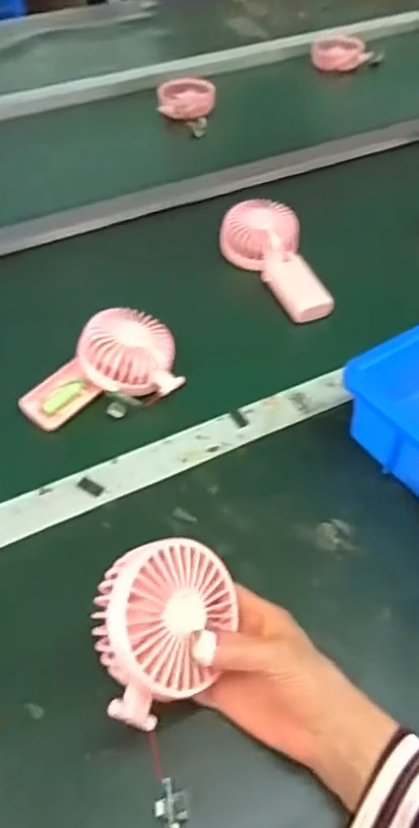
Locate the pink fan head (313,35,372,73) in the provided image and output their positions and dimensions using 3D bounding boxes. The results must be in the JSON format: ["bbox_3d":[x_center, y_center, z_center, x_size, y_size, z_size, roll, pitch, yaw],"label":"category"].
[{"bbox_3d":[0.241,-0.660,1.165,0.106,0.034,0.100,6,49,6],"label":"pink fan head"}]

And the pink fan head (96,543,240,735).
[{"bbox_3d":[-0.027,0.123,0.385,0.090,0.040,0.086,-10,81,-40],"label":"pink fan head"}]

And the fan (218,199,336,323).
[{"bbox_3d":[0.073,-0.175,0.728,0.085,0.053,0.174,-13,49,-10],"label":"fan"}]

